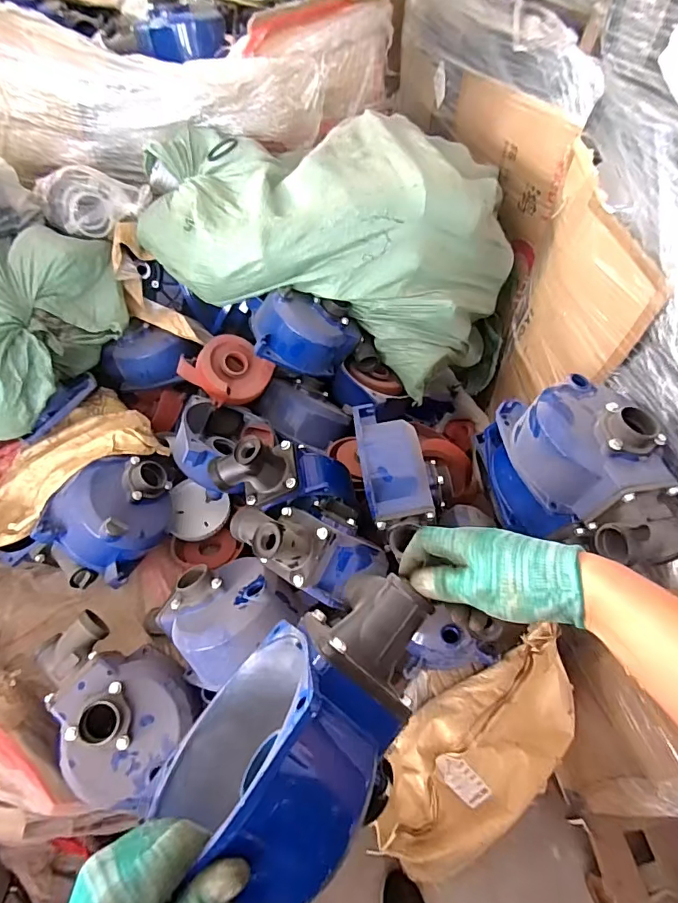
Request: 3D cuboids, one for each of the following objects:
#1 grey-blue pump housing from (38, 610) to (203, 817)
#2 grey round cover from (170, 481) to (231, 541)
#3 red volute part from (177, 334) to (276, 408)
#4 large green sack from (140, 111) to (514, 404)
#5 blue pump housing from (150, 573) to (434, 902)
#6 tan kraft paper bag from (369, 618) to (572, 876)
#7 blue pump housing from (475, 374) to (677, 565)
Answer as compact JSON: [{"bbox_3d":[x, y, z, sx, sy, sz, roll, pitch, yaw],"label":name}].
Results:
[{"bbox_3d":[-0.357,0.396,0.732,0.273,0.115,0.207,22,53,13],"label":"grey-blue pump housing"},{"bbox_3d":[-0.299,0.127,0.981,0.131,0.028,0.112,19,74,13],"label":"grey round cover"},{"bbox_3d":[-0.248,-0.183,1.061,0.165,0.134,0.164,-38,100,-21],"label":"red volute part"},{"bbox_3d":[-0.024,-0.487,1.093,0.868,0.382,0.451,10,52,4],"label":"large green sack"},{"bbox_3d":[-0.031,0.245,0.442,0.140,0.238,0.253,47,58,0],"label":"blue pump housing"},{"bbox_3d":[0.236,0.479,0.762,0.416,0.122,0.196,-22,56,-20],"label":"tan kraft paper bag"},{"bbox_3d":[0.363,0.030,0.705,0.161,0.200,0.300,-27,58,-23],"label":"blue pump housing"}]

